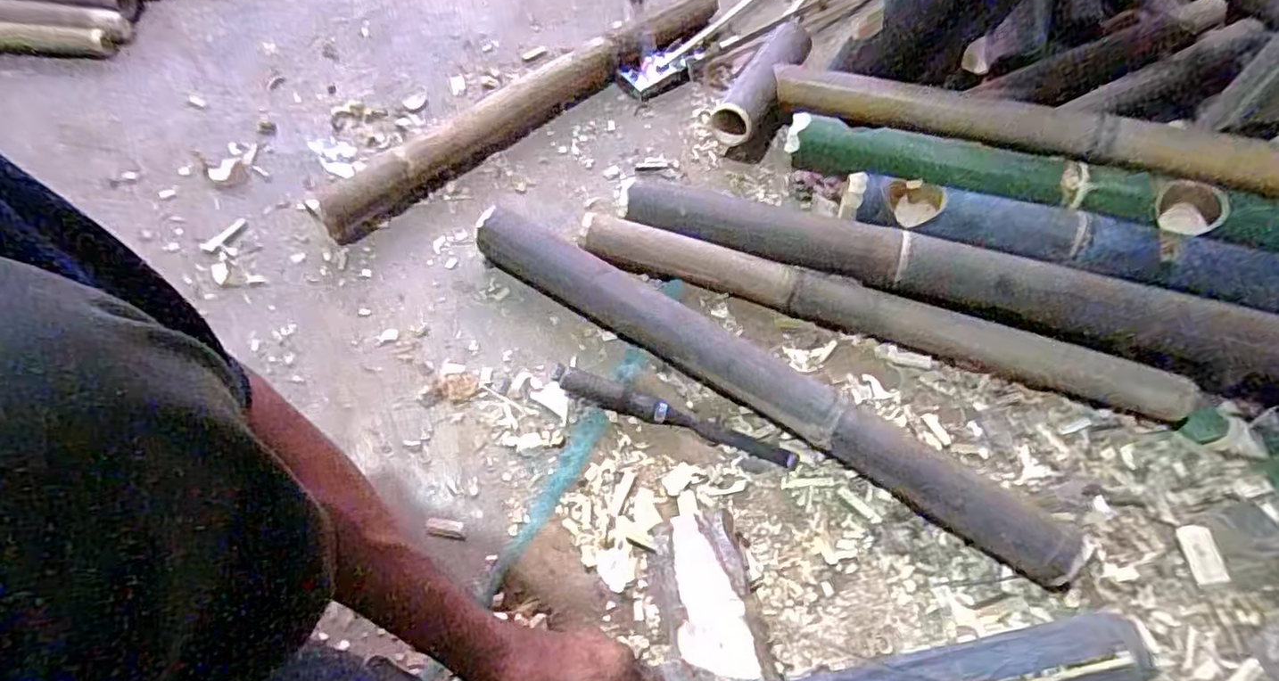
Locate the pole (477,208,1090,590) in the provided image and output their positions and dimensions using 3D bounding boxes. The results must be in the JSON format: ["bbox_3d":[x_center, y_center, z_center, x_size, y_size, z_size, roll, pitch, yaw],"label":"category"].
[{"bbox_3d":[0.109,0.040,0.652,0.658,0.068,0.053,31,63,13],"label":"pole"}]

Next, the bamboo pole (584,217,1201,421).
[{"bbox_3d":[0.258,-0.028,0.716,0.658,0.044,0.049,16,61,5],"label":"bamboo pole"}]

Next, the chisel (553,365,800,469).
[{"bbox_3d":[0.033,0.078,0.650,0.258,0.021,0.025,19,61,6],"label":"chisel"}]

